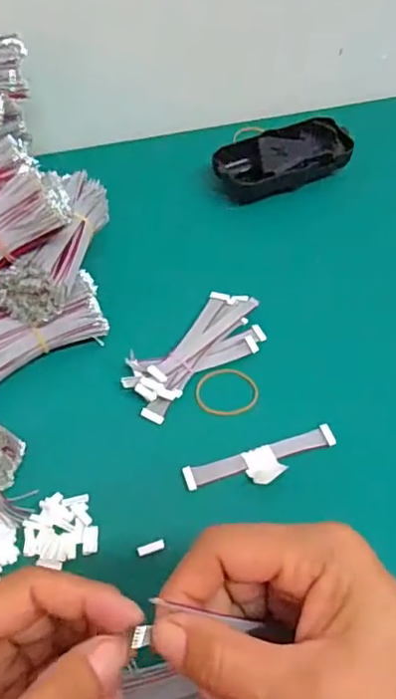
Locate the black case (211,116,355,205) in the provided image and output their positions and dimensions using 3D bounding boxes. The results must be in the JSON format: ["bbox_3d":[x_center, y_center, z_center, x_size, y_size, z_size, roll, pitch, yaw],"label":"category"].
[{"bbox_3d":[0.069,-0.154,0.467,0.107,0.022,0.049,-23,58,-14],"label":"black case"}]

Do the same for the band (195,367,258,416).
[{"bbox_3d":[0.018,0.025,0.359,0.038,0.004,0.031,1,55,2],"label":"band"}]

